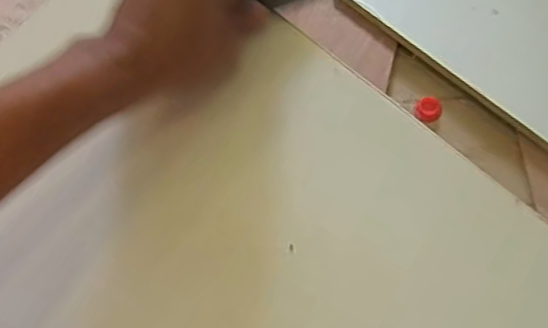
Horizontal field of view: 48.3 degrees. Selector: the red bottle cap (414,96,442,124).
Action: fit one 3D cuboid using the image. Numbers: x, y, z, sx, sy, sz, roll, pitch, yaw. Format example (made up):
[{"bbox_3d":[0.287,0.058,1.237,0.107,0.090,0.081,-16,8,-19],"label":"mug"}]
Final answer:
[{"bbox_3d":[0.249,-0.087,0.980,0.041,0.012,0.047,26,68,20],"label":"red bottle cap"}]

